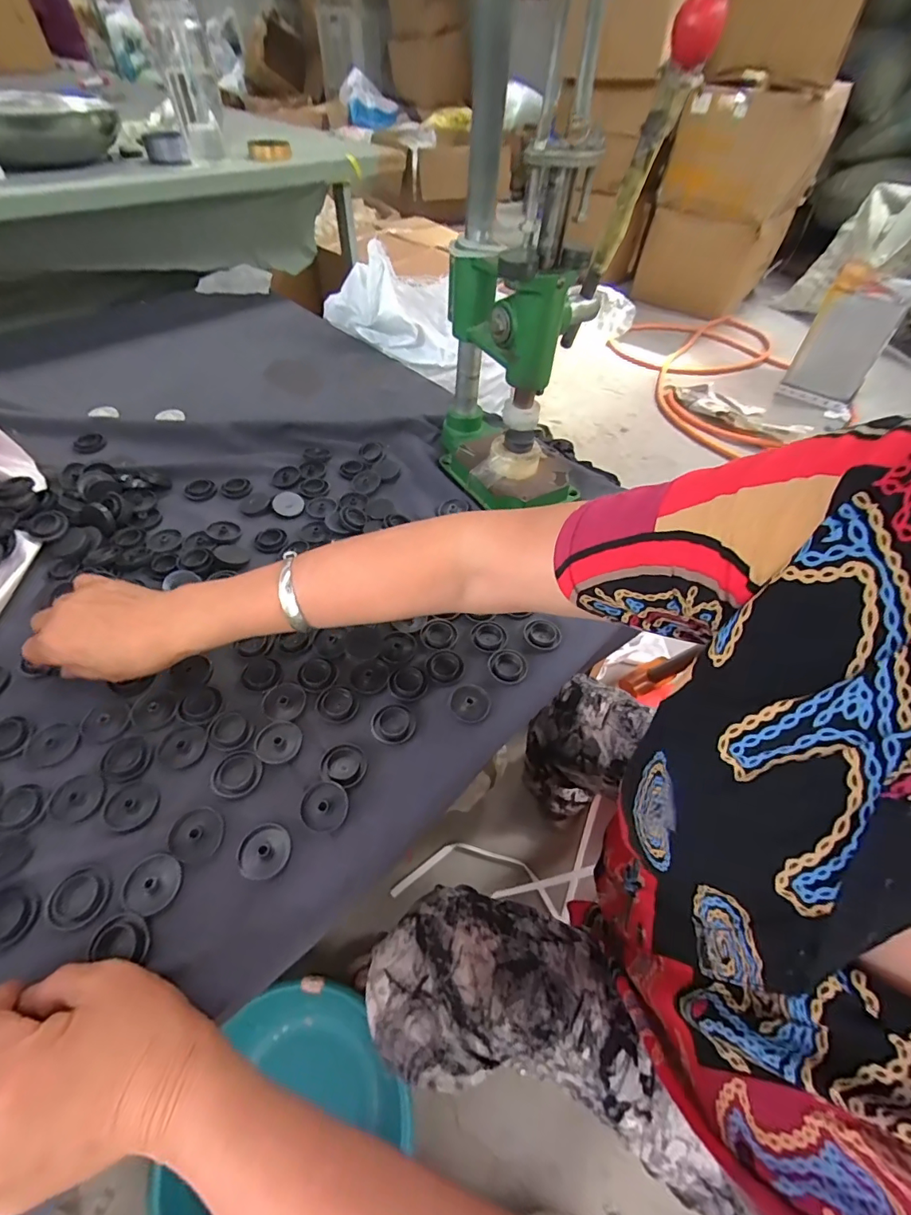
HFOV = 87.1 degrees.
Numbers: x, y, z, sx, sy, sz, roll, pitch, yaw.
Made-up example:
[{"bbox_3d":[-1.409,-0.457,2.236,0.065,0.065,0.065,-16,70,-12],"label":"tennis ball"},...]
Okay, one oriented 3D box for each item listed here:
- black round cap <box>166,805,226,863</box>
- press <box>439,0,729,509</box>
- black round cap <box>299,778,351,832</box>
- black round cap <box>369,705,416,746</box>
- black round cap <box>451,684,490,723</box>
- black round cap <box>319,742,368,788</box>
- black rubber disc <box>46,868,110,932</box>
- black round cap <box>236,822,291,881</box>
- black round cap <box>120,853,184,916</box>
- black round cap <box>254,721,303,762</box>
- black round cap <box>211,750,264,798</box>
[{"bbox_3d":[-0.173,0.151,0.321,0.035,0.004,0.032,2,51,-2],"label":"black round cap"},{"bbox_3d":[0.080,-0.294,0.464,0.174,0.353,0.176,3,51,-1],"label":"press"},{"bbox_3d":[-0.092,0.139,0.336,0.031,0.010,0.031,2,51,-2],"label":"black round cap"},{"bbox_3d":[-0.049,0.091,0.379,0.034,0.009,0.032,2,51,-2],"label":"black round cap"},{"bbox_3d":[0.013,0.078,0.398,0.031,0.006,0.030,2,51,-2],"label":"black round cap"},{"bbox_3d":[-0.083,0.115,0.355,0.033,0.010,0.032,2,51,-2],"label":"black round cap"},{"bbox_3d":[-0.234,0.180,0.297,0.034,0.004,0.031,2,51,-2],"label":"black rubber disc"},{"bbox_3d":[-0.127,0.161,0.317,0.032,0.004,0.033,2,51,-2],"label":"black round cap"},{"bbox_3d":[-0.191,0.173,0.301,0.034,0.004,0.032,2,51,-2],"label":"black round cap"},{"bbox_3d":[-0.135,0.103,0.367,0.031,0.005,0.033,2,51,-2],"label":"black round cap"},{"bbox_3d":[-0.157,0.120,0.345,0.034,0.004,0.033,2,51,-2],"label":"black round cap"}]

